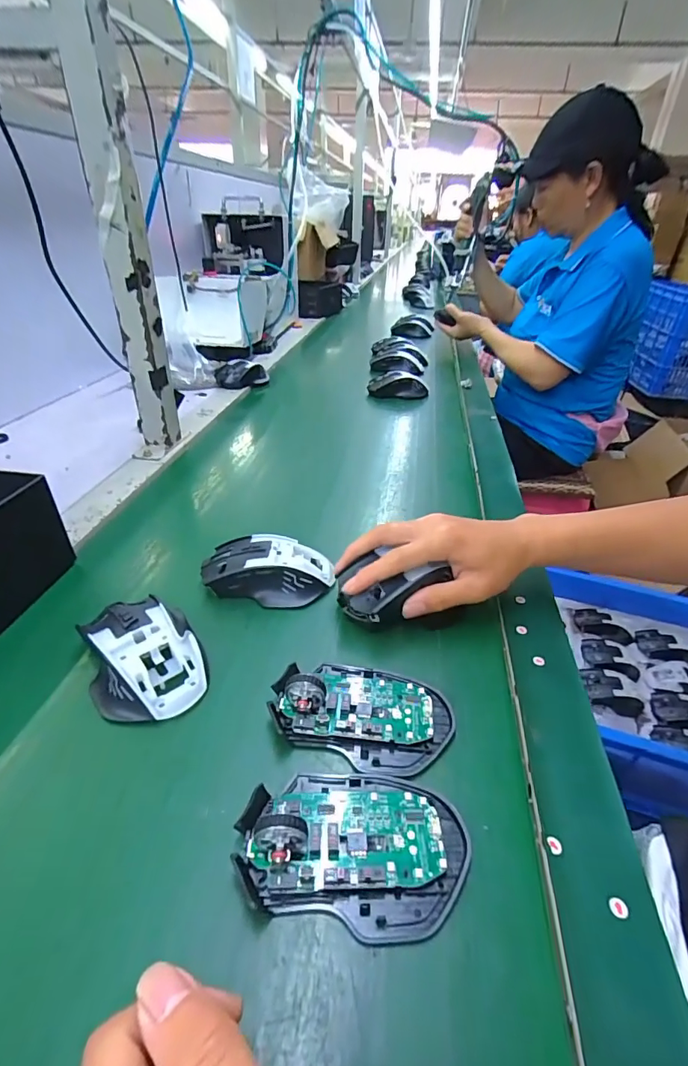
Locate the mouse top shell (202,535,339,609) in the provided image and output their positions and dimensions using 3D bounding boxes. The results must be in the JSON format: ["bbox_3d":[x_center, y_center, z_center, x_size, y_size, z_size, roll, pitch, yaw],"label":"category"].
[{"bbox_3d":[-0.066,0.030,0.413,0.114,0.034,0.066,2,33,1],"label":"mouse top shell"}]

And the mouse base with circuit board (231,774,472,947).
[{"bbox_3d":[0.006,0.153,0.240,0.114,0.033,0.073,7,33,8],"label":"mouse base with circuit board"}]

